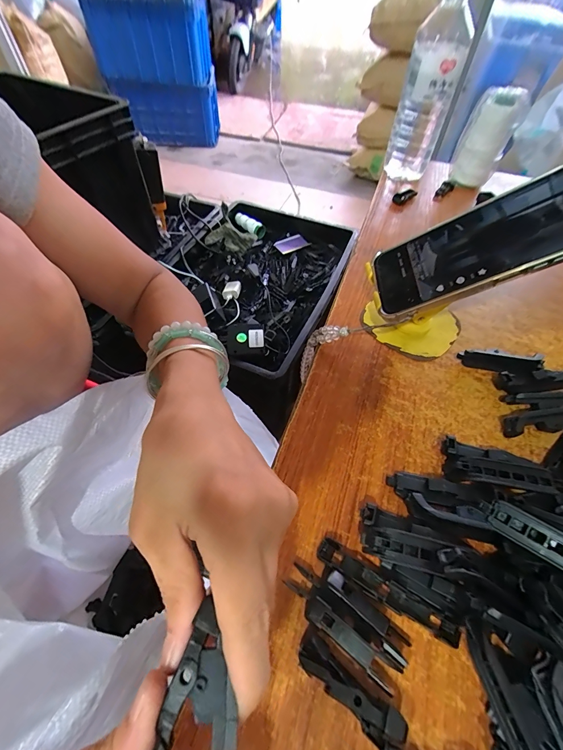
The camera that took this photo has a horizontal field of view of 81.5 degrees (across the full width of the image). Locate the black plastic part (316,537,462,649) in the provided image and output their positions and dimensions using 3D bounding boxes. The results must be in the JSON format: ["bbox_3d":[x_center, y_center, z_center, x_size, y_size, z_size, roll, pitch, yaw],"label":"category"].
[{"bbox_3d":[0.062,0.130,0.197,0.087,0.011,0.015,27,57,17],"label":"black plastic part"}]

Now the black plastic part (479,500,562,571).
[{"bbox_3d":[0.156,0.098,0.189,0.072,0.005,0.019,28,99,33],"label":"black plastic part"}]

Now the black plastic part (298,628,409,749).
[{"bbox_3d":[0.034,0.162,0.169,0.058,0.017,0.016,33,59,20],"label":"black plastic part"}]

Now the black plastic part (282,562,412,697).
[{"bbox_3d":[0.036,0.139,0.188,0.072,0.014,0.028,34,59,20],"label":"black plastic part"}]

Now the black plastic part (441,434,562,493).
[{"bbox_3d":[0.160,0.070,0.242,0.077,0.016,0.030,11,54,5],"label":"black plastic part"}]

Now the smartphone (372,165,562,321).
[{"bbox_3d":[0.157,-0.103,0.259,0.166,0.012,0.079,-19,53,27],"label":"smartphone"}]

